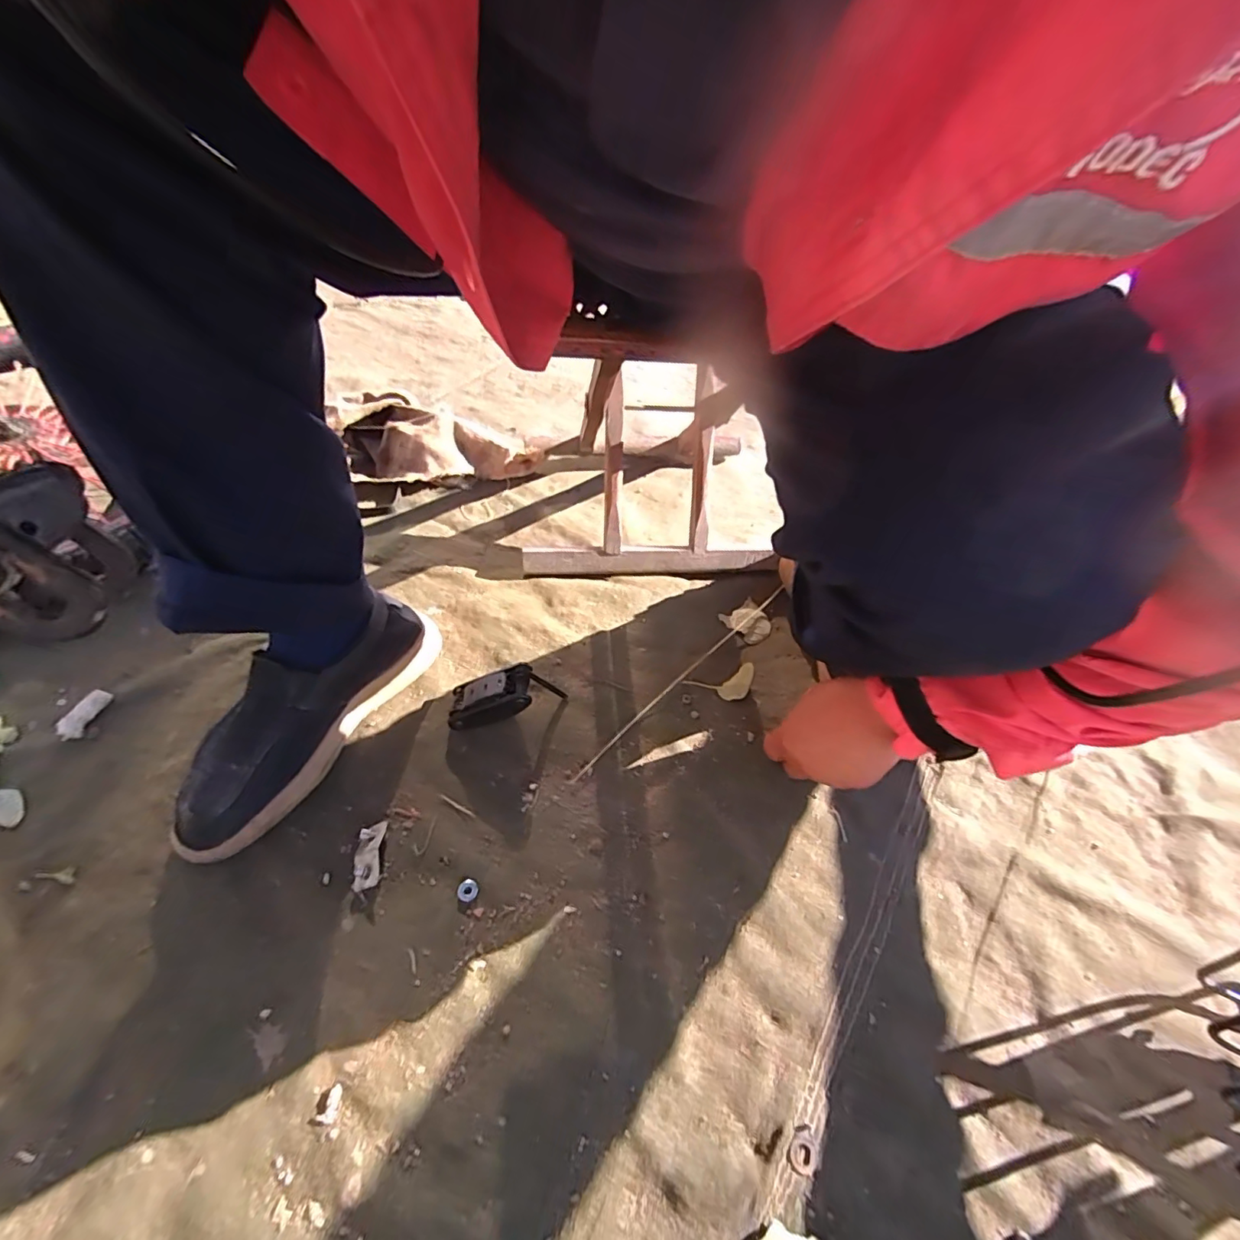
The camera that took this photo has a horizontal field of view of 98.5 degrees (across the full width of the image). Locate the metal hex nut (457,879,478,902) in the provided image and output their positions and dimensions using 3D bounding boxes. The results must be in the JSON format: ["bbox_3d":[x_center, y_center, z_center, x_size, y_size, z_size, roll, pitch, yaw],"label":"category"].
[{"bbox_3d":[-0.122,0.216,0.428,0.016,0.004,0.016,-24,56,-22],"label":"metal hex nut"}]

